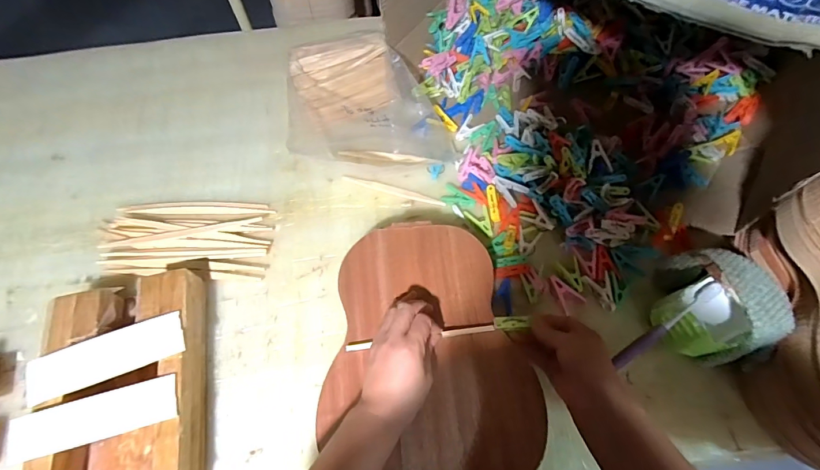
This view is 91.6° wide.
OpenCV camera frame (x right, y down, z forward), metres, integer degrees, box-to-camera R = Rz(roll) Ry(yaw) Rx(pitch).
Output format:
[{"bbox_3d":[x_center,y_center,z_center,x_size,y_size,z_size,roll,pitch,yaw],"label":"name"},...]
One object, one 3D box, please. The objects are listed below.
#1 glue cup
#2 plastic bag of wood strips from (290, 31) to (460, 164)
[{"bbox_3d":[0.367,0.090,0.486,0.102,0.113,0.109,-1,63,1],"label":"glue cup"},{"bbox_3d":[-0.069,-0.242,0.684,0.287,0.068,0.246,1,64,1],"label":"plastic bag of wood strips"}]

